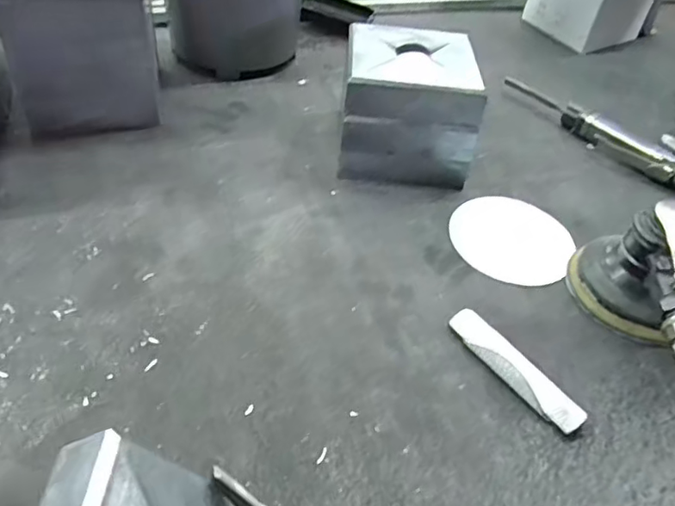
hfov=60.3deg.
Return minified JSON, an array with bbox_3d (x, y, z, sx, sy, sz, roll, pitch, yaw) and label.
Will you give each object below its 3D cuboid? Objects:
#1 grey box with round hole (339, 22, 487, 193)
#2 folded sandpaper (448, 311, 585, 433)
[{"bbox_3d":[0.070,-0.157,0.606,0.128,0.110,0.137,4,44,-4],"label":"grey box with round hole"},{"bbox_3d":[0.132,0.085,0.434,0.026,0.015,0.117,-25,53,-30],"label":"folded sandpaper"}]

